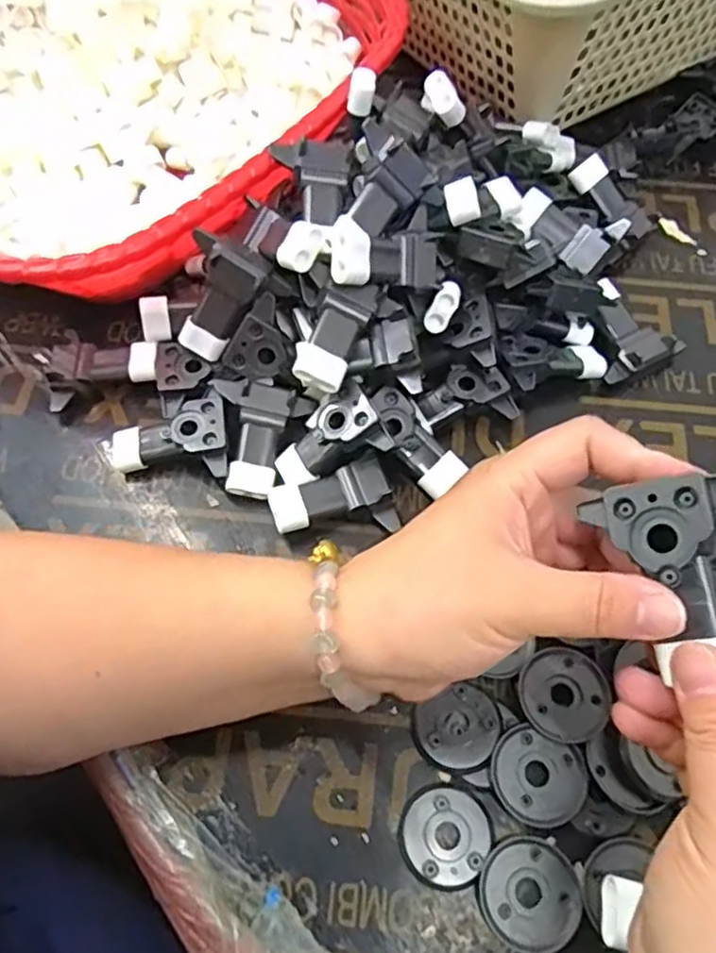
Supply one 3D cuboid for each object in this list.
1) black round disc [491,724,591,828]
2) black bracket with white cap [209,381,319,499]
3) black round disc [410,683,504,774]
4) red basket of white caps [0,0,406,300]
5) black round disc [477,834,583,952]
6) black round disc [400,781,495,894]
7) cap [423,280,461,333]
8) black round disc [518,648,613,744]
[{"bbox_3d":[0.083,0.140,0.313,0.042,0.007,0.038,23,66,11],"label":"black round disc"},{"bbox_3d":[-0.057,-0.022,0.379,0.052,0.020,0.063,5,64,3],"label":"black bracket with white cap"},{"bbox_3d":[0.049,0.121,0.324,0.042,0.009,0.036,-33,68,-15],"label":"black round disc"},{"bbox_3d":[-0.138,-0.247,0.453,0.274,0.085,0.351,37,69,17],"label":"red basket of white caps"},{"bbox_3d":[0.075,0.183,0.295,0.042,0.004,0.042,0,64,0],"label":"black round disc"},{"bbox_3d":[0.040,0.163,0.307,0.040,0.005,0.042,0,64,0],"label":"black round disc"},{"bbox_3d":[0.047,-0.093,0.376,0.012,0.029,0.012,33,26,15],"label":"cap"},{"bbox_3d":[0.100,0.104,0.326,0.042,0.004,0.039,0,64,0],"label":"black round disc"}]

